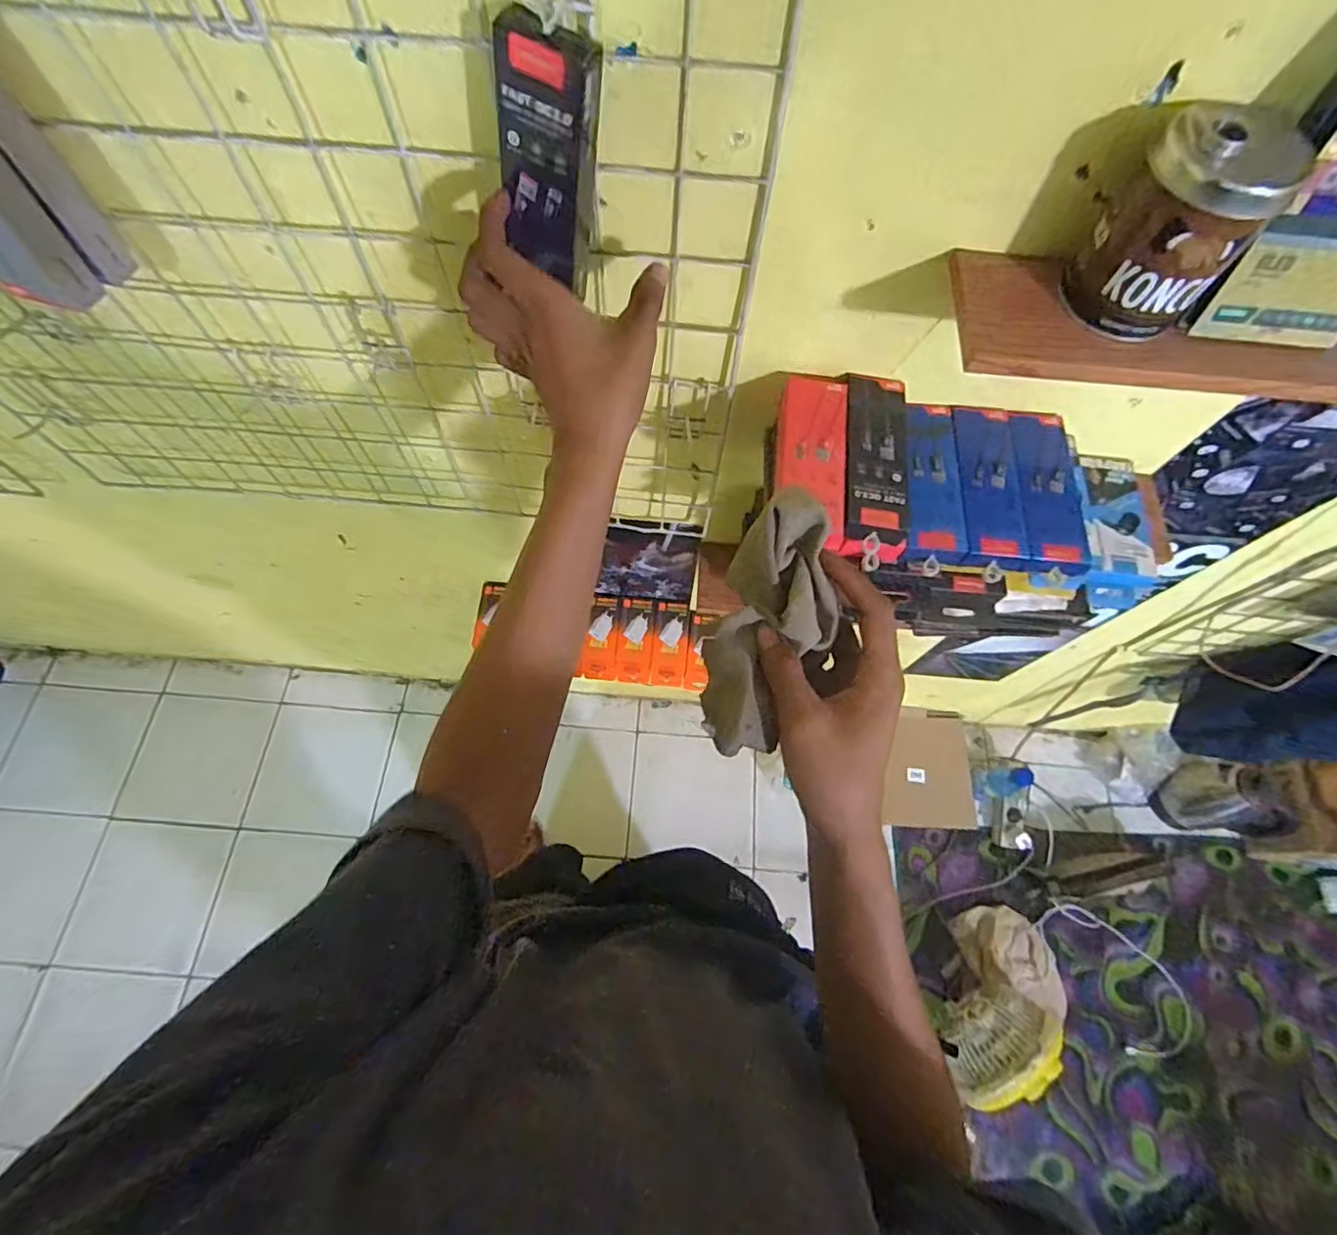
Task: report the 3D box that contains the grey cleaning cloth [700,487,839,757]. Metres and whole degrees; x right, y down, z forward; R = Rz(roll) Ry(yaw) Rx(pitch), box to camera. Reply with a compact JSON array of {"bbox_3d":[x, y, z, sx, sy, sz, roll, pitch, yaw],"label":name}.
[{"bbox_3d":[0.062,0.005,0.356,0.066,0.031,0.151,17,97,4],"label":"grey cleaning cloth"}]

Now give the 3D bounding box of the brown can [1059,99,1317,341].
[{"bbox_3d":[0.298,-0.232,0.351,0.073,0.097,0.074,1,67,-2],"label":"brown can"}]

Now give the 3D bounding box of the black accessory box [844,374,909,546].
[{"bbox_3d":[0.170,-0.134,0.494,0.051,0.019,0.151,6,67,0],"label":"black accessory box"}]

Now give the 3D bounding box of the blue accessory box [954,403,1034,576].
[{"bbox_3d":[0.276,-0.114,0.516,0.050,0.016,0.150,5,67,-1],"label":"blue accessory box"}]

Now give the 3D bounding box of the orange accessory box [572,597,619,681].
[{"bbox_3d":[-0.103,0.034,0.946,0.053,0.030,0.133,10,94,1],"label":"orange accessory box"}]

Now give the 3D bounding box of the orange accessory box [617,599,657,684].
[{"bbox_3d":[-0.052,0.040,0.954,0.057,0.040,0.139,6,98,0],"label":"orange accessory box"}]

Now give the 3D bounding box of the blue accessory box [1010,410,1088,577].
[{"bbox_3d":[0.326,-0.110,0.517,0.053,0.018,0.153,9,67,1],"label":"blue accessory box"}]

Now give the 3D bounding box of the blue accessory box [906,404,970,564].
[{"bbox_3d":[0.227,-0.118,0.513,0.047,0.020,0.145,7,67,0],"label":"blue accessory box"}]

